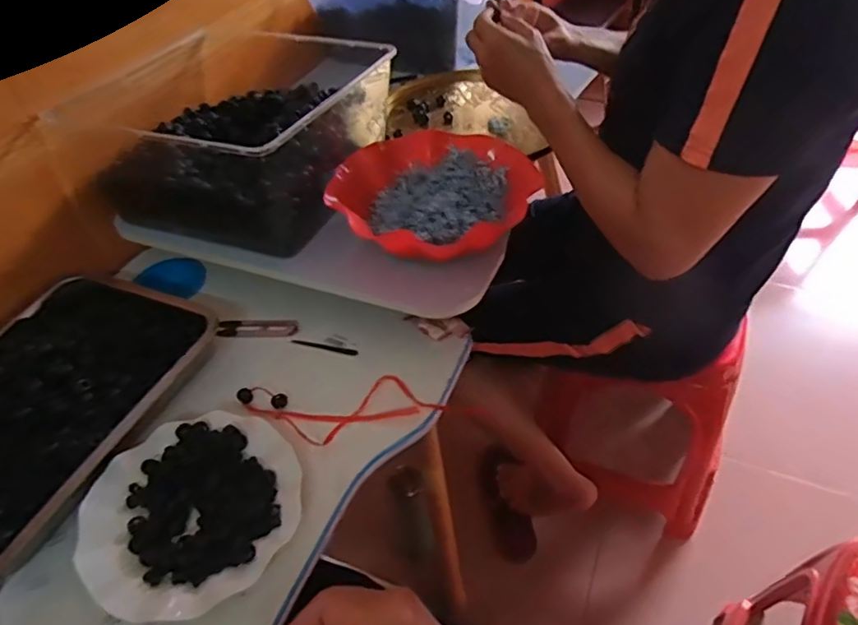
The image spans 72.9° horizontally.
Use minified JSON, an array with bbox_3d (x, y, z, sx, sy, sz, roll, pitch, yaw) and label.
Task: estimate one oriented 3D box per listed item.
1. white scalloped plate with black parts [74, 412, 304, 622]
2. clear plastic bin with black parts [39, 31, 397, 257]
[{"bbox_3d":[-0.206,0.167,0.508,0.174,0.029,0.177,-2,45,2],"label":"white scalloped plate with black parts"},{"bbox_3d":[-0.241,-0.203,0.710,0.287,0.131,0.230,17,49,20],"label":"clear plastic bin with black parts"}]

